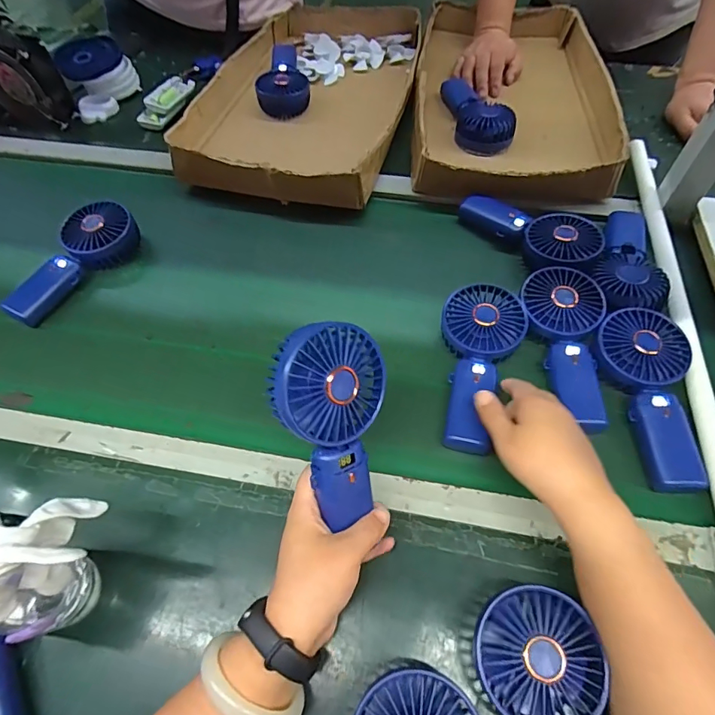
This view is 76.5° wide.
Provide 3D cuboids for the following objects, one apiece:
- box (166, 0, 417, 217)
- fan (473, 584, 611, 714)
[{"bbox_3d":[-0.073,-0.460,0.764,0.327,0.067,0.544,12,59,9],"label":"box"},{"bbox_3d":[0.121,0.258,0.299,0.085,0.041,0.188,4,58,4],"label":"fan"}]

